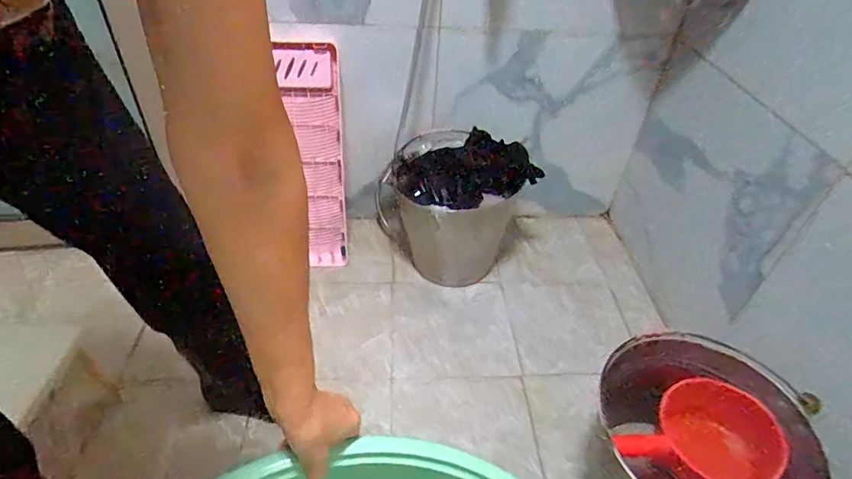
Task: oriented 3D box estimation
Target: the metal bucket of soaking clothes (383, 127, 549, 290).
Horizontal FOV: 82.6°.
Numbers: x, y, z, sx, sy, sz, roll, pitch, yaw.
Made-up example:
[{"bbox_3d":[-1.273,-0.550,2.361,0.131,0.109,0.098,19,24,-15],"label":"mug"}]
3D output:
[{"bbox_3d":[0.101,-0.089,1.289,0.295,0.351,0.283,-27,51,-28],"label":"metal bucket of soaking clothes"}]

